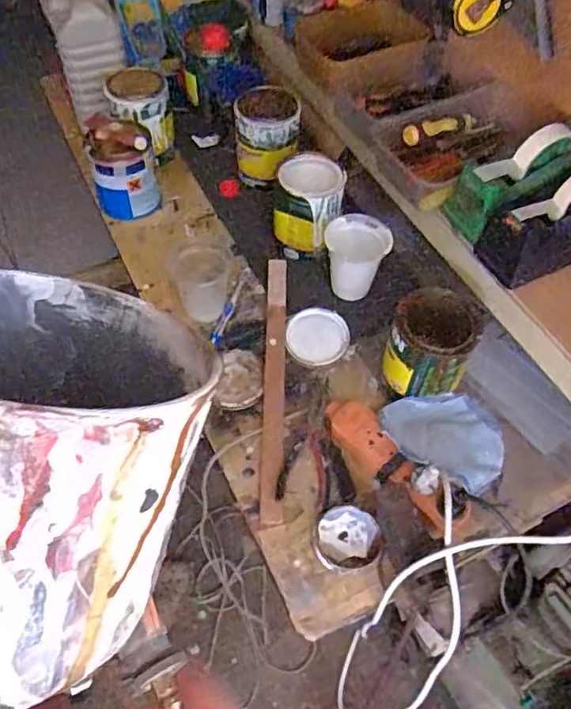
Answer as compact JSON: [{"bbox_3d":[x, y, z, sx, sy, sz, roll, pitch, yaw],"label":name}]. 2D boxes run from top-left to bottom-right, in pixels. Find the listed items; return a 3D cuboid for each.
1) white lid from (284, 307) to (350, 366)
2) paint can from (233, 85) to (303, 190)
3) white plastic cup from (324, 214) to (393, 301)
[{"bbox_3d":[0.045,-0.026,0.855,0.086,0.017,0.087,1,54,-2],"label":"white lid"},{"bbox_3d":[-0.030,-0.351,1.004,0.104,0.111,0.108,-4,54,-6],"label":"paint can"},{"bbox_3d":[0.101,-0.138,0.875,0.087,0.101,0.094,1,54,-2],"label":"white plastic cup"}]

